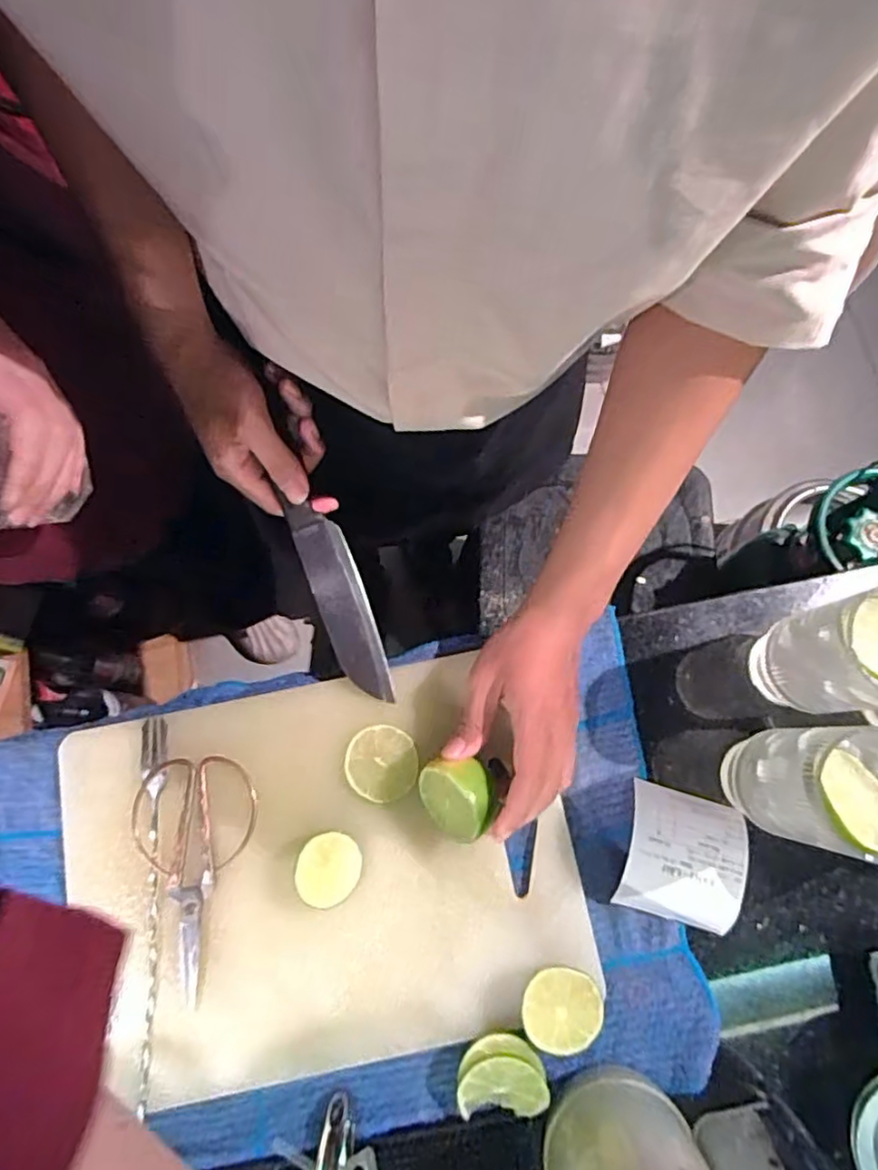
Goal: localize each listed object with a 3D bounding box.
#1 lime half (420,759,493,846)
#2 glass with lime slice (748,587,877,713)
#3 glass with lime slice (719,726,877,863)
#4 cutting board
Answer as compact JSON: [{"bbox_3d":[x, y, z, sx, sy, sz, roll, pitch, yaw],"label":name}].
[{"bbox_3d":[0.016,0.136,0.420,0.053,0.049,0.030,47,39,18],"label":"lime half"},{"bbox_3d":[0.257,0.046,0.412,0.073,0.128,0.067,-15,77,-3],"label":"glass with lime slice"},{"bbox_3d":[0.230,0.123,0.396,0.066,0.138,0.067,0,76,1],"label":"glass with lime slice"},{"bbox_3d":[-0.080,0.200,0.435,0.334,0.019,0.252,-11,76,-2],"label":"cutting board"}]

